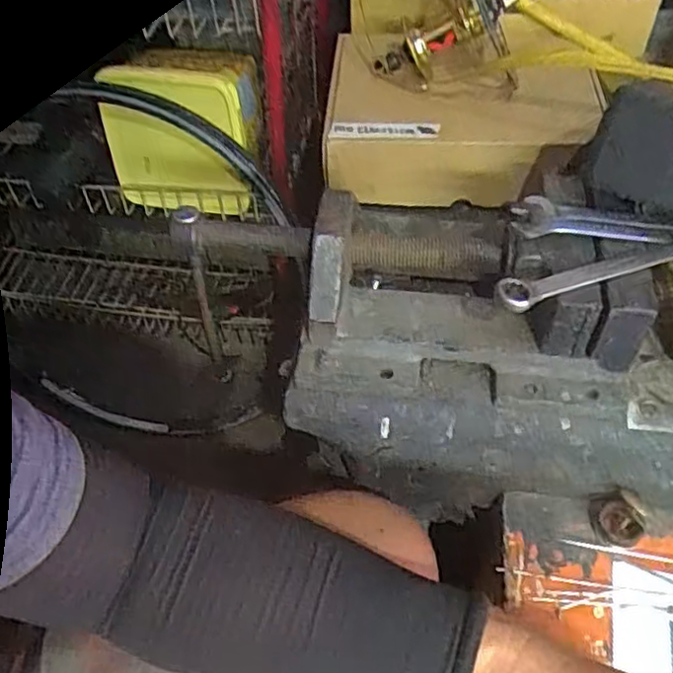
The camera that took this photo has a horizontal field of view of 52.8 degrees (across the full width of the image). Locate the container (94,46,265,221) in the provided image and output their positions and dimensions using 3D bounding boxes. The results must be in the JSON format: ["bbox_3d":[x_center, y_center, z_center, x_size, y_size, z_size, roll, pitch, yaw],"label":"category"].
[{"bbox_3d":[-0.203,-0.274,0.907,0.197,0.193,0.107,12,52,11],"label":"container"}]

